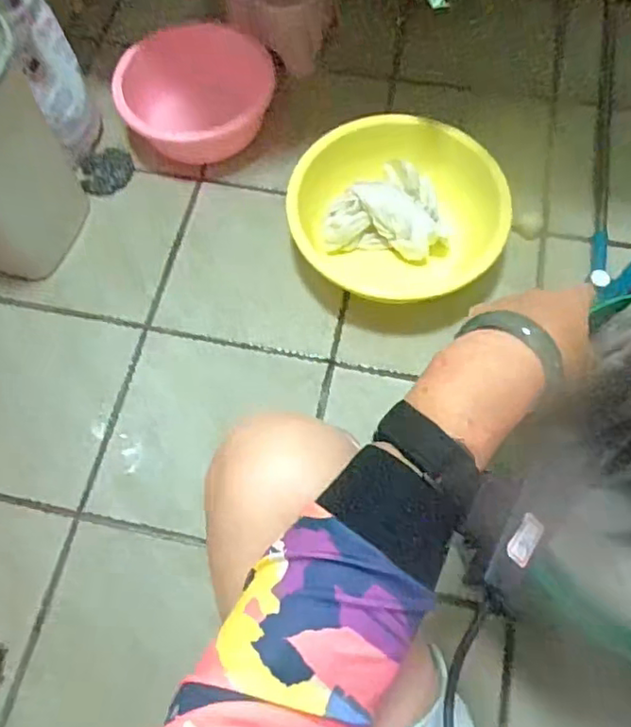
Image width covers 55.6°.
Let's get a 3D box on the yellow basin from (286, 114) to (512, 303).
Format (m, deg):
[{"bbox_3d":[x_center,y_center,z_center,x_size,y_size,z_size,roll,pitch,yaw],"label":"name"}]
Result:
[{"bbox_3d":[0.123,-0.243,0.956,0.331,0.120,0.271,-23,69,-8],"label":"yellow basin"}]

